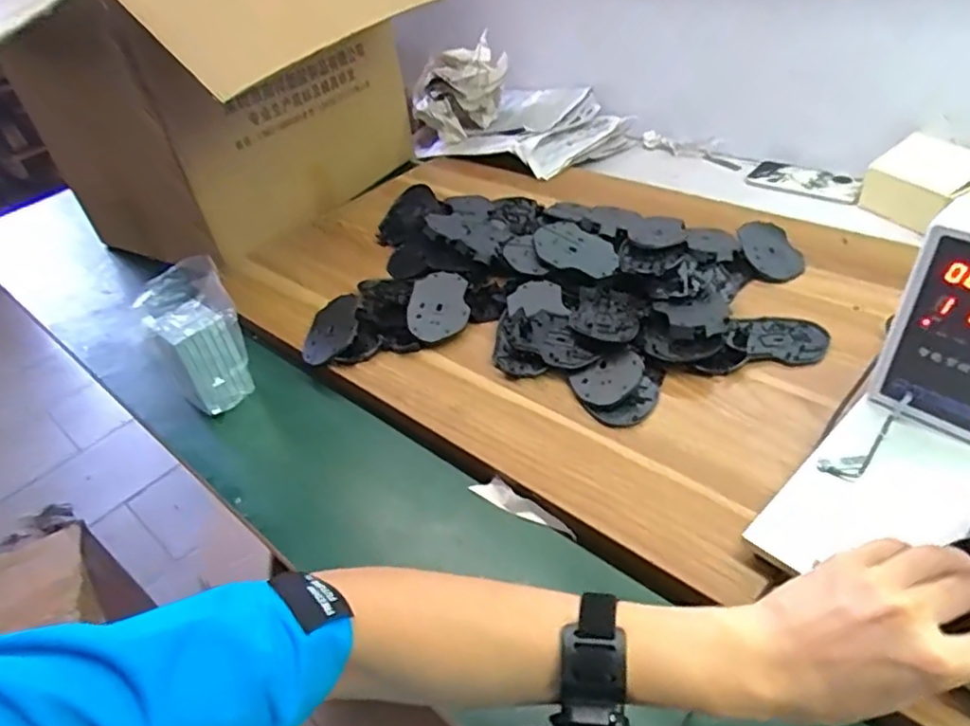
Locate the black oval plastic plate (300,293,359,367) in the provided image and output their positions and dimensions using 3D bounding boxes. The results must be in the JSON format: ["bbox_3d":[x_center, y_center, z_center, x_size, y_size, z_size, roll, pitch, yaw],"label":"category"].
[{"bbox_3d":[-0.192,-0.043,0.775,0.077,0.013,0.102,-16,44,21],"label":"black oval plastic plate"}]

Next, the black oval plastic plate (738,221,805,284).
[{"bbox_3d":[0.369,-0.148,0.818,0.074,0.016,0.128,-3,41,7],"label":"black oval plastic plate"}]

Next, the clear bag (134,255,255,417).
[{"bbox_3d":[-0.320,-0.023,0.710,0.093,0.149,0.079,-28,44,-21],"label":"clear bag"}]

